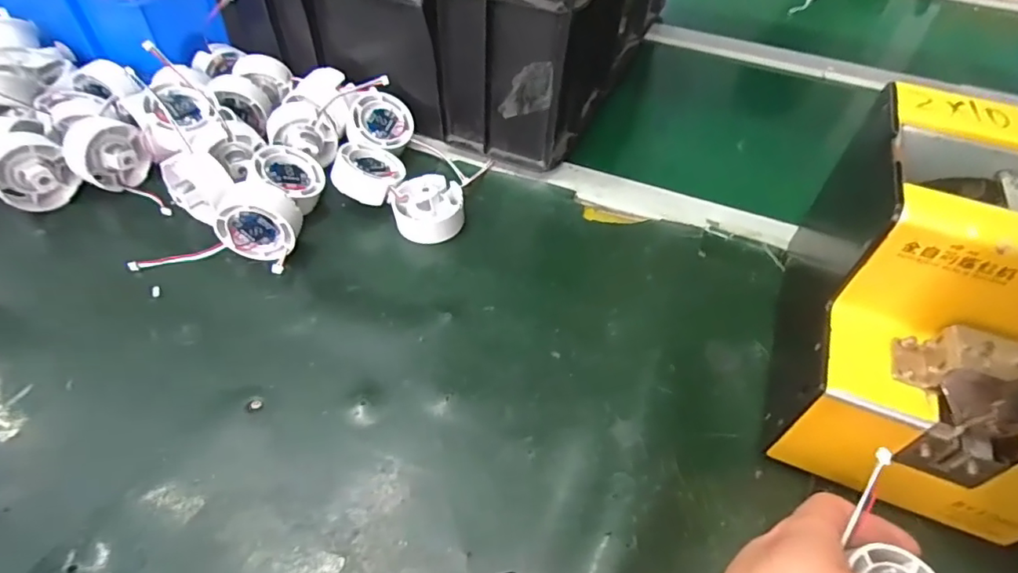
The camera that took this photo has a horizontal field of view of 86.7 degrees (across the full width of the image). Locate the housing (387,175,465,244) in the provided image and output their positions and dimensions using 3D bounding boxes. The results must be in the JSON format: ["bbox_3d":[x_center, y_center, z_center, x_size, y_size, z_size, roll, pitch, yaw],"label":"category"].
[{"bbox_3d":[-0.064,-0.062,0.427,0.056,0.030,0.057,2,49,-2],"label":"housing"}]

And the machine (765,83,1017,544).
[{"bbox_3d":[0.236,0.013,0.291,0.119,0.148,0.166,21,51,14],"label":"machine"}]

